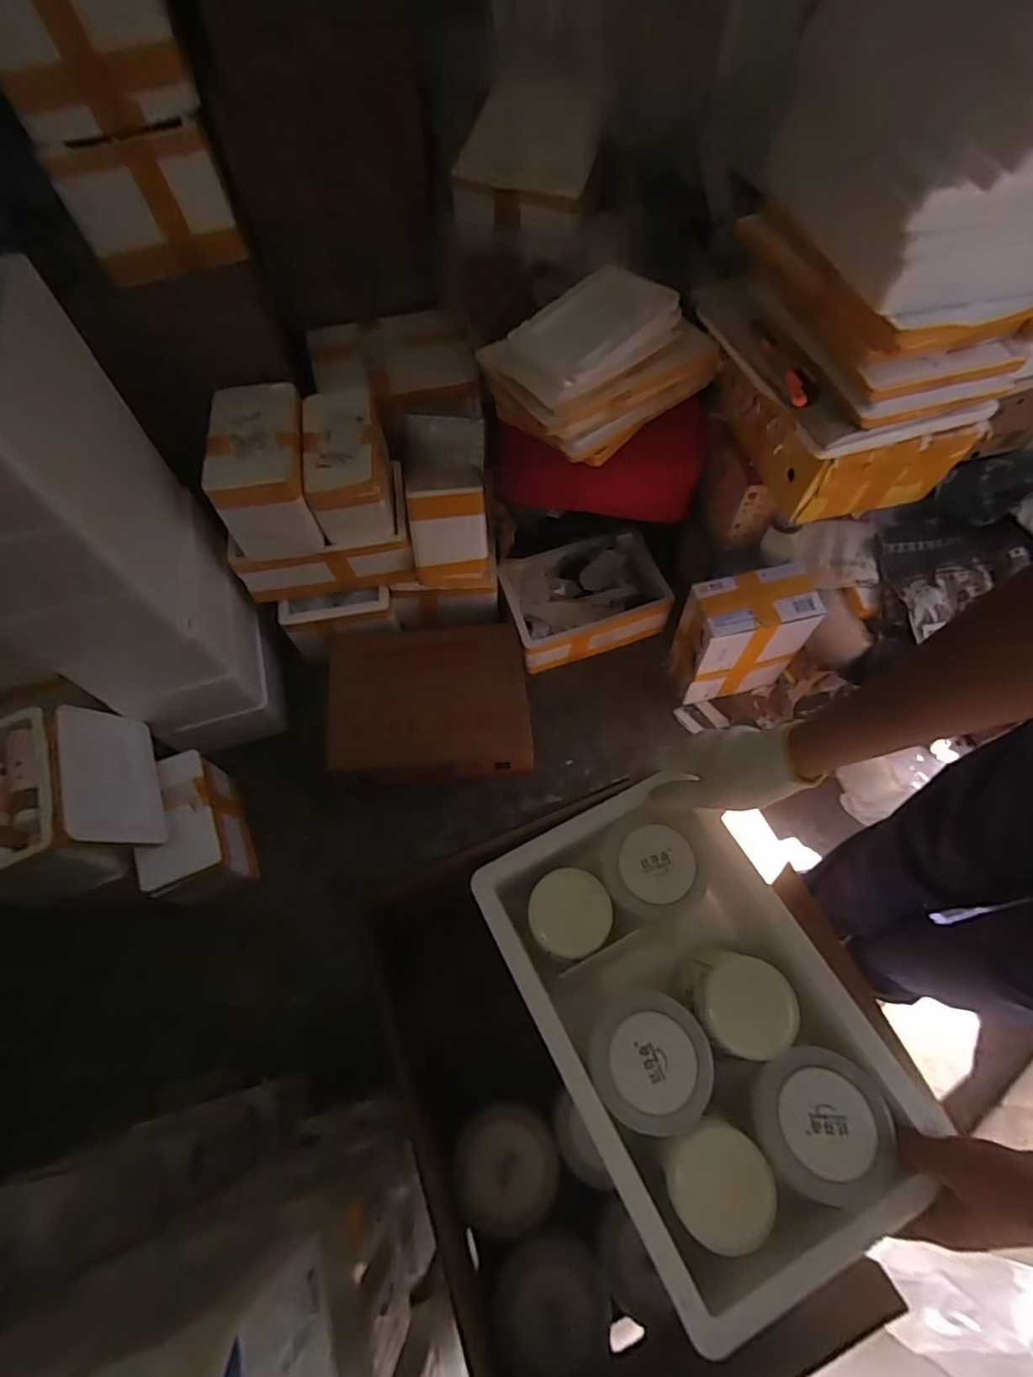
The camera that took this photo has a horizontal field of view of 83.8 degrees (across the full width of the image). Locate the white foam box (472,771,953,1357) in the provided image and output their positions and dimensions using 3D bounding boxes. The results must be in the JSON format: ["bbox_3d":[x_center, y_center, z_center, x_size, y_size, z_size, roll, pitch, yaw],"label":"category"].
[{"bbox_3d":[0.141,0.271,0.501,0.227,0.111,0.342,-27,65,-12],"label":"white foam box"}]

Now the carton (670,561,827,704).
[{"bbox_3d":[0.429,-0.091,1.127,0.206,0.311,0.116,-10,62,-4],"label":"carton"}]

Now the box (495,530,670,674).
[{"bbox_3d":[0.155,-0.197,1.280,0.345,0.151,0.224,-17,63,-7],"label":"box"}]

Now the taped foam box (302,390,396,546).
[{"bbox_3d":[-0.302,-0.409,1.055,0.141,0.159,0.245,-11,62,-4],"label":"taped foam box"}]

